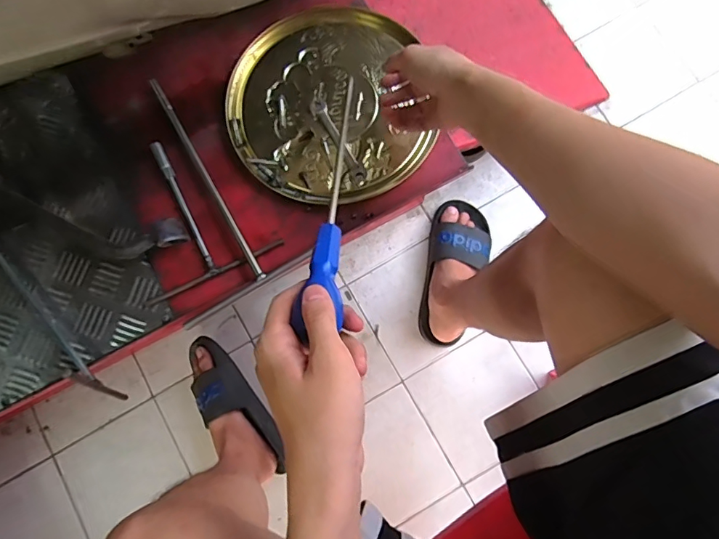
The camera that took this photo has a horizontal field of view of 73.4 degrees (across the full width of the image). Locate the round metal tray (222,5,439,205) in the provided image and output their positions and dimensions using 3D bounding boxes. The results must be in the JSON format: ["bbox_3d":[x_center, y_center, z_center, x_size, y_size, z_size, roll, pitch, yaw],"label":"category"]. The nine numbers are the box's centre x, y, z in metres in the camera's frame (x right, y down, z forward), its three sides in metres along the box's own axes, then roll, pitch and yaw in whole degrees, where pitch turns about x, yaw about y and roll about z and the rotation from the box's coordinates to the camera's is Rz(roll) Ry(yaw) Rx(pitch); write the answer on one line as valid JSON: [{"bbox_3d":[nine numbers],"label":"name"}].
[{"bbox_3d":[-0.047,-0.206,0.602,0.236,0.011,0.250,0,78,2],"label":"round metal tray"}]

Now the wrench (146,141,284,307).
[{"bbox_3d":[-0.203,-0.077,0.578,0.163,0.009,0.189,-25,79,-2],"label":"wrench"}]

